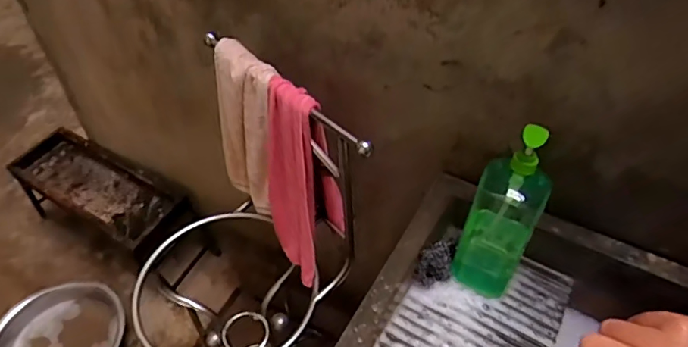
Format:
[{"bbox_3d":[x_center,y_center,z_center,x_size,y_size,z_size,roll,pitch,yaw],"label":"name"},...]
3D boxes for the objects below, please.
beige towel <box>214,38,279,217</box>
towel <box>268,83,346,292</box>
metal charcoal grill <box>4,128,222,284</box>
[{"bbox_3d":[-0.168,-0.070,0.940,0.067,0.327,0.148,-34,56,-25],"label":"beige towel"},{"bbox_3d":[-0.072,0.025,0.901,0.095,0.392,0.133,-28,54,-21],"label":"towel"},{"bbox_3d":[-0.795,0.112,1.740,0.695,0.284,0.246,24,54,21],"label":"metal charcoal grill"}]

